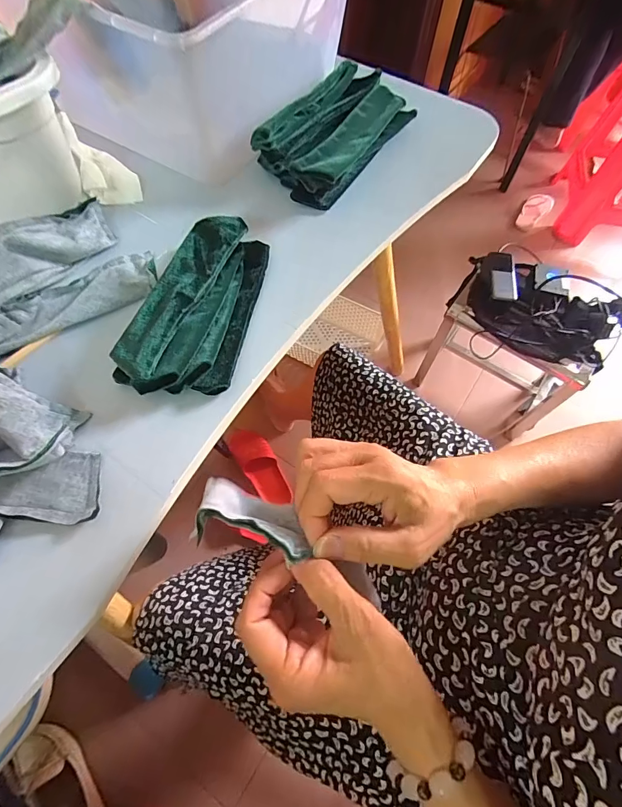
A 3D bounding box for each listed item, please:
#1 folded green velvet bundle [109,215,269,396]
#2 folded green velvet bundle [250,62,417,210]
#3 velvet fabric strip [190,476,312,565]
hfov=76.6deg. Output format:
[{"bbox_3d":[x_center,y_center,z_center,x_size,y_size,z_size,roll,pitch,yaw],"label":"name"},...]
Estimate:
[{"bbox_3d":[-0.097,-0.086,0.334,0.089,0.037,0.172,10,64,3],"label":"folded green velvet bundle"},{"bbox_3d":[0.026,-0.312,0.455,0.111,0.047,0.197,34,68,14],"label":"folded green velvet bundle"},{"bbox_3d":[-0.040,0.072,0.257,0.067,0.066,0.012,19,100,-19],"label":"velvet fabric strip"}]

